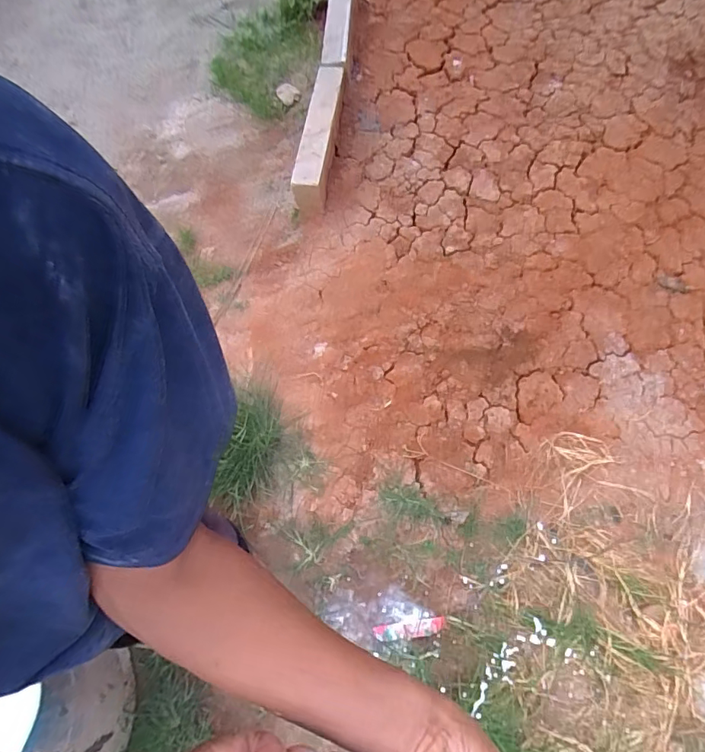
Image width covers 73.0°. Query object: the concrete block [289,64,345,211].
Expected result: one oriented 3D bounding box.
[{"bbox_3d":[-0.120,-0.854,1.719,0.120,0.212,0.528,9,83,3],"label":"concrete block"}]

